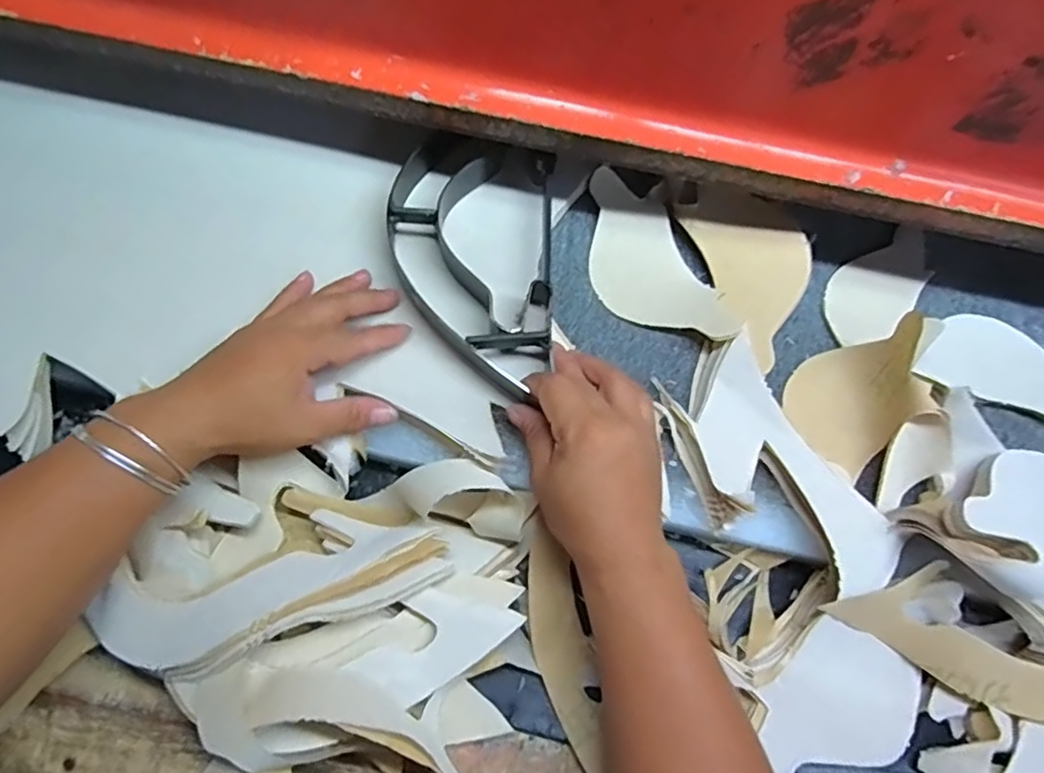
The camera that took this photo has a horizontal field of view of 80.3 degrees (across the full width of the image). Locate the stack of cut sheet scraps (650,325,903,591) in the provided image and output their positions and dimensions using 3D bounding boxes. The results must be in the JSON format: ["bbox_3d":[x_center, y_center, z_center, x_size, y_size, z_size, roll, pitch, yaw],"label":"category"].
[{"bbox_3d":[0.162,0.057,0.404,0.085,0.028,0.180,-31,75,-12],"label":"stack of cut sheet scraps"}]

